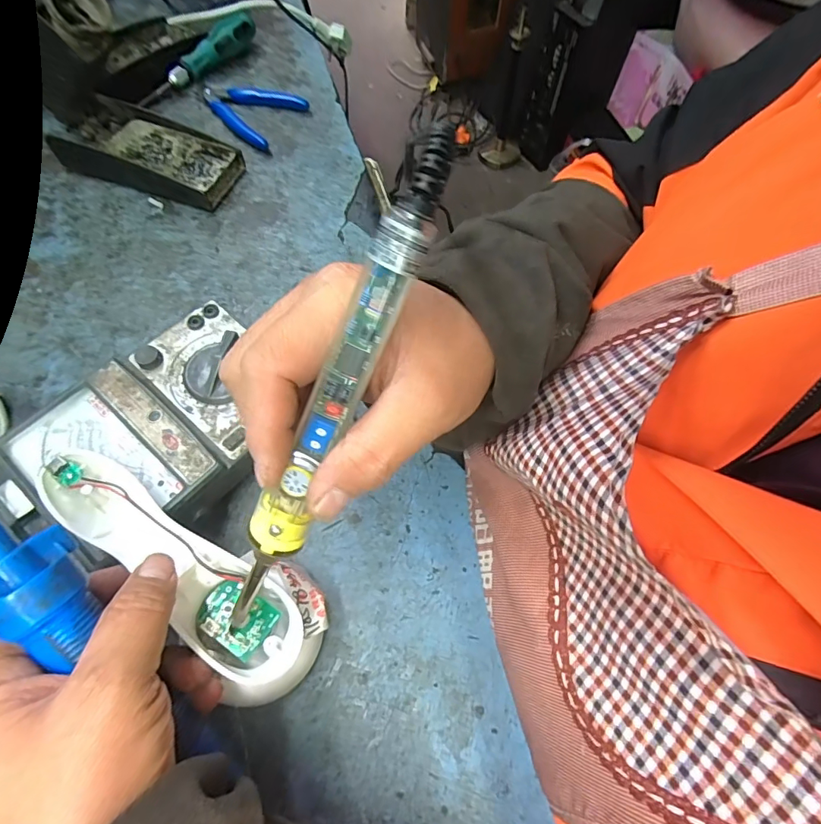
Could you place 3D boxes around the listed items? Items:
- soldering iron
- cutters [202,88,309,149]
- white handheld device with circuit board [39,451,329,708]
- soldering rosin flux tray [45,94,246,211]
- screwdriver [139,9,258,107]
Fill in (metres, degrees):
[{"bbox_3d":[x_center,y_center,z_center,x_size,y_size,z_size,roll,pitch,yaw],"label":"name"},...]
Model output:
[{"bbox_3d":[-0.032,0.001,0.177,0.020,0.019,0.203,31,112,11],"label":"soldering iron"},{"bbox_3d":[-0.178,-0.324,0.496,0.111,0.010,0.080,27,67,10],"label":"cutters"},{"bbox_3d":[-0.122,0.081,0.250,0.167,0.036,0.057,32,68,7],"label":"white handheld device with circuit board"},{"bbox_3d":[-0.247,-0.246,0.442,0.153,0.035,0.071,20,66,6],"label":"soldering rosin flux tray"},{"bbox_3d":[-0.232,-0.387,0.510,0.025,0.031,0.160,36,69,13],"label":"screwdriver"}]

